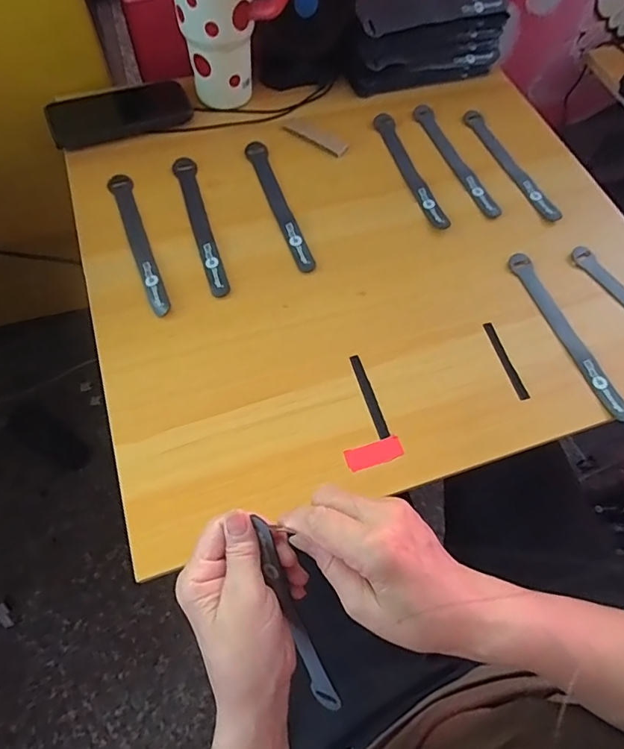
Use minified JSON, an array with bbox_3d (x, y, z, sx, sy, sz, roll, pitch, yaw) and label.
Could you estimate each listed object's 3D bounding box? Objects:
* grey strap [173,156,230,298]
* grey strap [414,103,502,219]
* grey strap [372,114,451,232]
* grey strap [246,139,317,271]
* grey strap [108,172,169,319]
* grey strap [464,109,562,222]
[{"bbox_3d":[-0.118,-0.163,0.511,0.024,0.004,0.198,-16,65,-11],"label":"grey strap"},{"bbox_3d":[0.174,-0.263,0.578,0.024,0.007,0.194,-18,65,-12],"label":"grey strap"},{"bbox_3d":[0.114,-0.243,0.564,0.024,0.010,0.199,-19,64,1],"label":"grey strap"},{"bbox_3d":[-0.037,-0.192,0.528,0.023,0.004,0.195,-16,65,-11],"label":"grey strap"},{"bbox_3d":[-0.178,-0.140,0.494,0.024,0.004,0.194,-21,66,-13],"label":"grey strap"},{"bbox_3d":[0.238,-0.257,0.575,0.021,0.007,0.192,-17,65,-12],"label":"grey strap"}]

